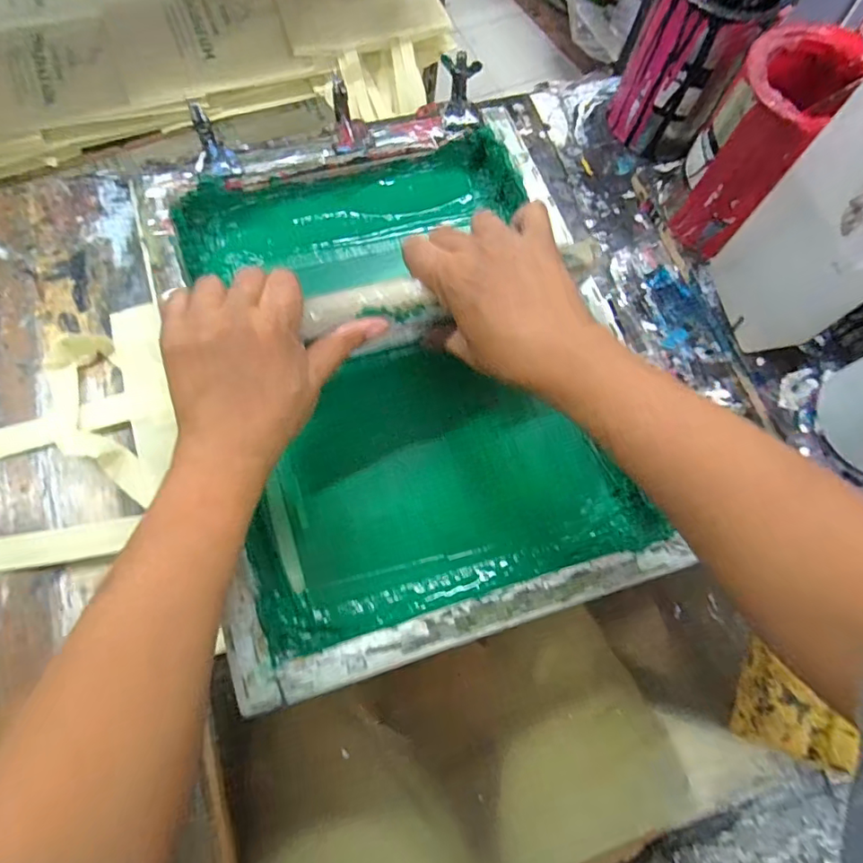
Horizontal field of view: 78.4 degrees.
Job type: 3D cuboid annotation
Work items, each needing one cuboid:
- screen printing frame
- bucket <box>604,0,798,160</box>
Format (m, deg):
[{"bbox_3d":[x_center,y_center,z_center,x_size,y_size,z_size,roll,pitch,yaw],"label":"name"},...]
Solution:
[{"bbox_3d":[-0.021,-0.056,0.440,0.340,0.049,0.431,-18,73,-8],"label":"screen printing frame"},{"bbox_3d":[0.245,-0.353,0.504,0.098,0.141,0.097,38,74,10],"label":"bucket"}]

